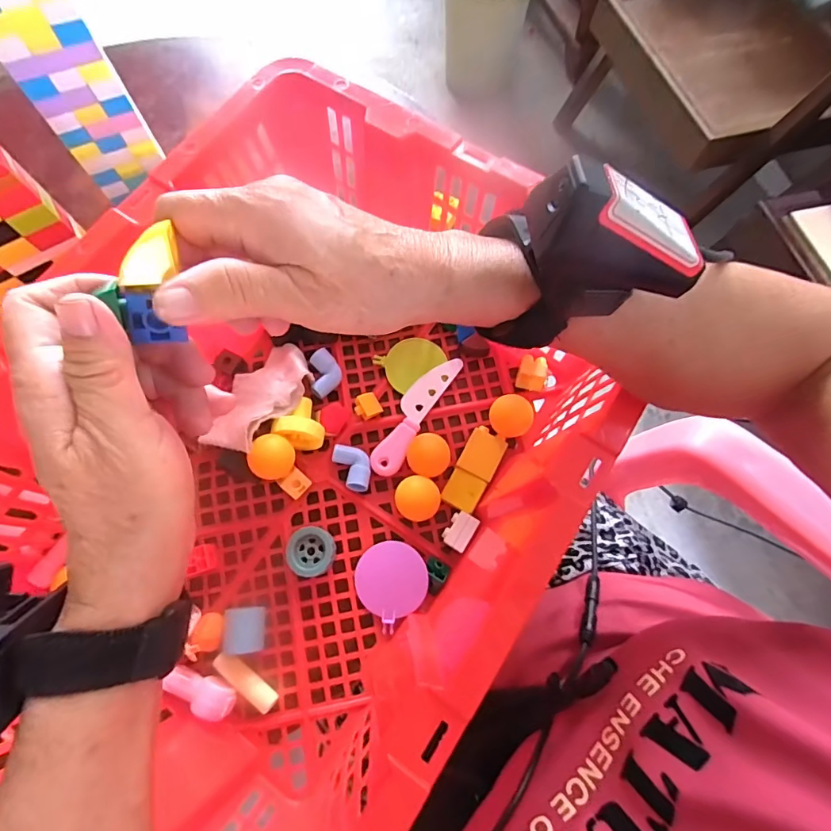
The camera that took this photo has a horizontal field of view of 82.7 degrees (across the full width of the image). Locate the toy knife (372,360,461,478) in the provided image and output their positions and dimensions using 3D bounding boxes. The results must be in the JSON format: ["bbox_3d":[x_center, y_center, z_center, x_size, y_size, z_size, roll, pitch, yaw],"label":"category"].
[{"bbox_3d":[-0.001,-0.004,0.424,0.029,0.007,0.124,29,74,10],"label":"toy knife"}]

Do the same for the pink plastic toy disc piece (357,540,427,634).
[{"bbox_3d":[-0.019,0.132,0.378,0.055,0.012,0.058,0,71,1],"label":"pink plastic toy disc piece"}]

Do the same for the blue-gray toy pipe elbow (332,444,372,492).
[{"bbox_3d":[-0.052,0.044,0.406,0.027,0.014,0.044,-31,73,-9],"label":"blue-gray toy pipe elbow"}]

